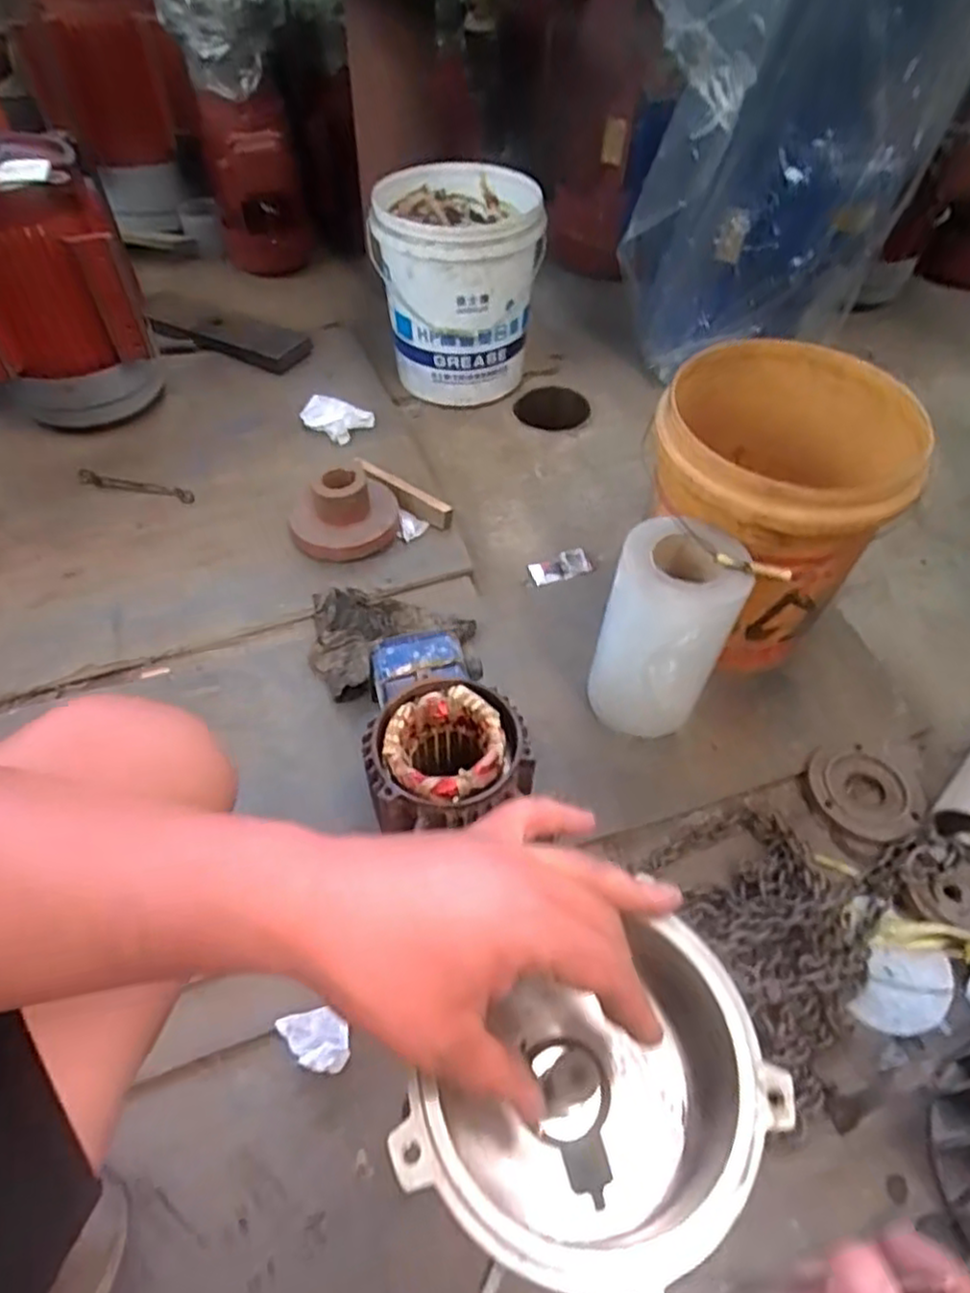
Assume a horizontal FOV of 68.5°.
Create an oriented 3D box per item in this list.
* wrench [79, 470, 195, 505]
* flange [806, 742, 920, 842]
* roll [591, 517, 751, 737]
[{"bbox_3d":[-0.551,-0.258,1.139,0.192,0.020,0.037,13,53,7],"label":"wrench"},{"bbox_3d":[0.454,0.176,0.861,0.114,0.029,0.124,1,53,-2],"label":"flange"},{"bbox_3d":[0.202,-0.003,0.832,0.132,0.262,0.165,25,56,15],"label":"roll"}]

